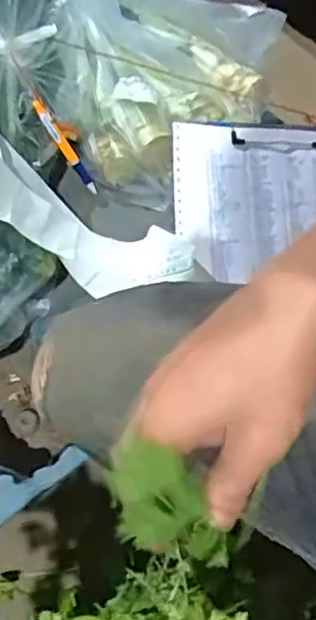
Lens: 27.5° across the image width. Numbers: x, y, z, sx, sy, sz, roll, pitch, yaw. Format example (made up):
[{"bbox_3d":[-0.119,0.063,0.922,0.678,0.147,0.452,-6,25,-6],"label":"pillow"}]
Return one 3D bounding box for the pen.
[{"bbox_3d":[-0.113,-0.197,0.788,0.016,0.128,0.013,-48,35,-20],"label":"pen"}]

